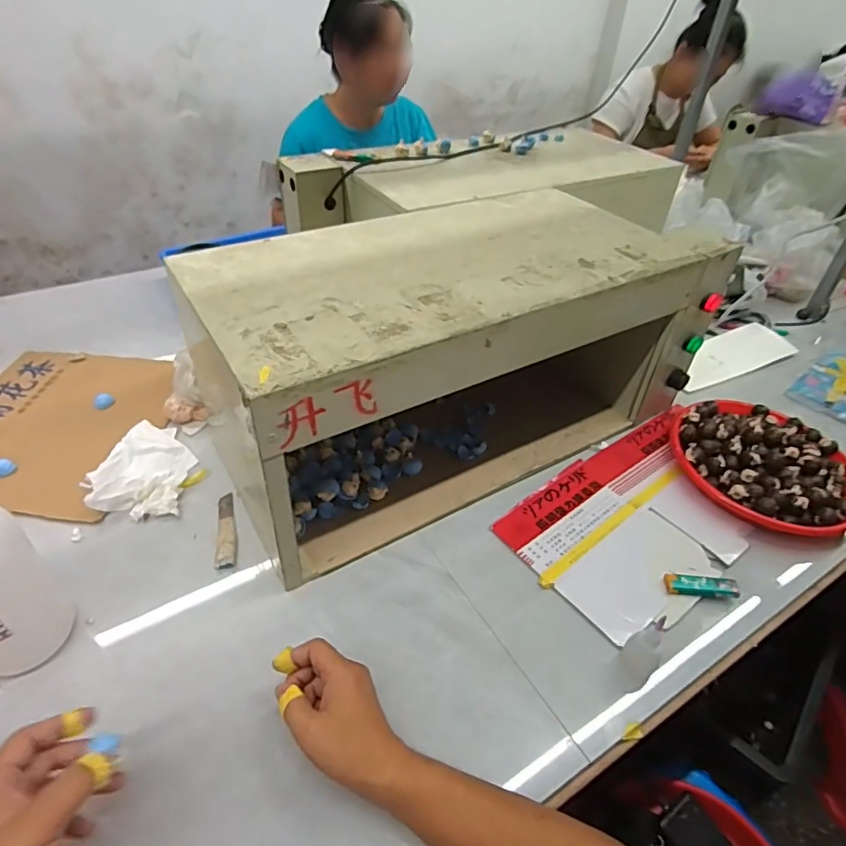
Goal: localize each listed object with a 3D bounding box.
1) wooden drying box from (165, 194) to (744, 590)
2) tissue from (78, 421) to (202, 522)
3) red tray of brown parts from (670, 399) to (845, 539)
[{"bbox_3d":[0.053,-0.097,0.745,0.628,0.279,0.277,-21,46,-24],"label":"wooden drying box"},{"bbox_3d":[-0.368,0.053,0.731,0.106,0.032,0.158,0,41,-3],"label":"tissue"},{"bbox_3d":[0.485,0.051,0.772,0.220,0.054,0.249,-30,51,-31],"label":"red tray of brown parts"}]

